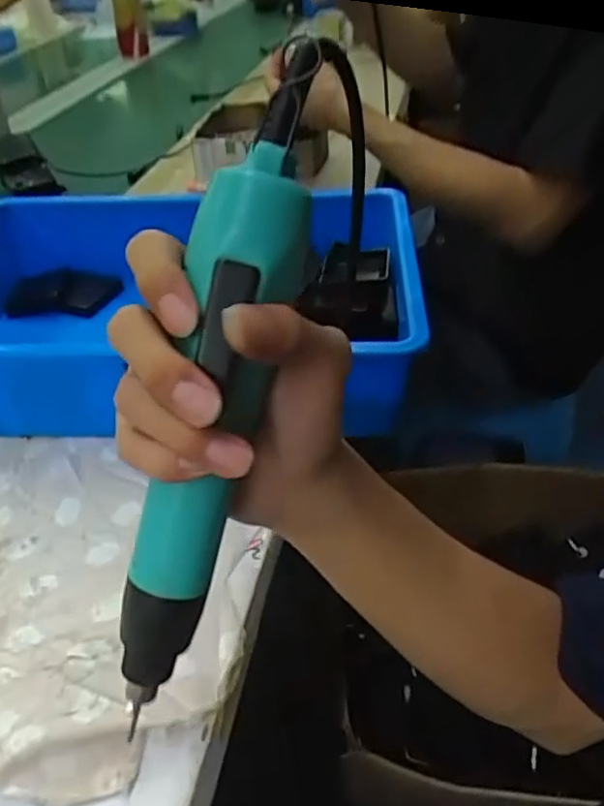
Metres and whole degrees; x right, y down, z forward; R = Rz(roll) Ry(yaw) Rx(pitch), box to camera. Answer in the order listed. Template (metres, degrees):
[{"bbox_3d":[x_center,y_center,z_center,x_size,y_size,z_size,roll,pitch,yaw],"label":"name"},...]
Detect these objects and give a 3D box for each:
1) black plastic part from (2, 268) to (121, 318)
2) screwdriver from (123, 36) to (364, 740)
[{"bbox_3d":[-0.234,-0.112,0.638,0.102,0.020,0.069,0,40,4],"label":"black plastic part"},{"bbox_3d":[-0.030,0.003,0.227,0.043,0.244,0.042,23,17,28],"label":"screwdriver"}]

